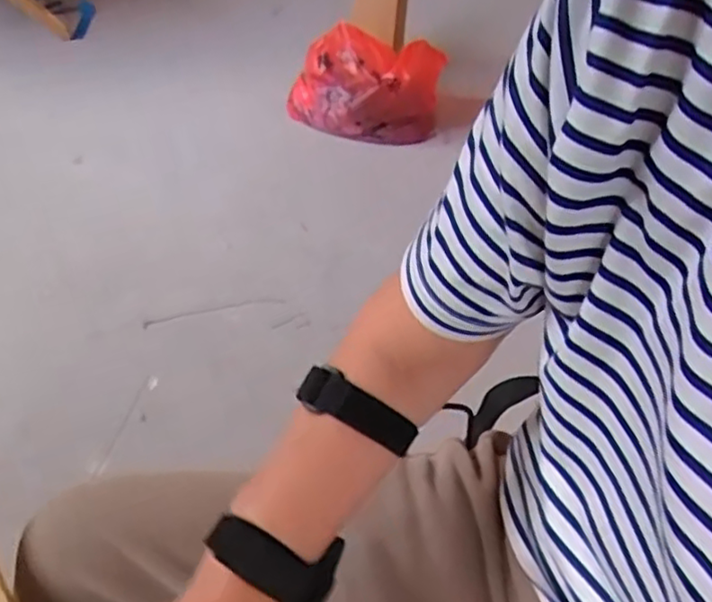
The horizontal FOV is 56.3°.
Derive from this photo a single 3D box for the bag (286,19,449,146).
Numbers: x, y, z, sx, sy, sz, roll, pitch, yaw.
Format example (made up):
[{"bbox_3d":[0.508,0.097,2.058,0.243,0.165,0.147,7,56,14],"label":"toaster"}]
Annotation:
[{"bbox_3d":[0.026,-0.591,1.780,0.376,0.249,0.228,16,44,11],"label":"bag"}]

